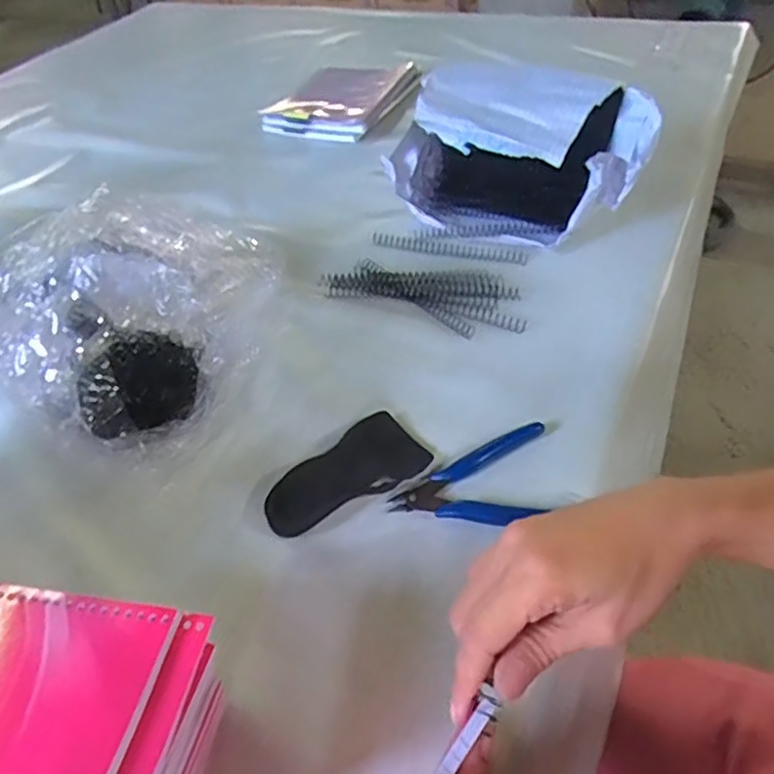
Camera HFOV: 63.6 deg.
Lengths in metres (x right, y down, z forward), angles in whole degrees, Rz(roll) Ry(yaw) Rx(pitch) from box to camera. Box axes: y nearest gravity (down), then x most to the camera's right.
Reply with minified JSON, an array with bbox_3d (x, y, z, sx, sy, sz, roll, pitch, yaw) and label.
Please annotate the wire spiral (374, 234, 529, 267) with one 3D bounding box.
[{"bbox_3d":[0.062,-0.138,0.640,0.163,0.016,0.014,15,50,20],"label":"wire spiral"}]

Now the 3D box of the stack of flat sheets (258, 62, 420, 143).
[{"bbox_3d":[-0.056,-0.420,0.901,0.163,0.036,0.218,16,50,21],"label":"stack of flat sheets"}]

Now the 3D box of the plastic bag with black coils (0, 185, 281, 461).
[{"bbox_3d":[-0.212,-0.048,0.521,0.200,0.109,0.201,13,49,19],"label":"plastic bag with black coils"}]

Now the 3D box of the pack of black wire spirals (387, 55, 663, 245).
[{"bbox_3d":[0.123,-0.223,0.619,0.126,0.132,0.244,-38,53,-26],"label":"pack of black wire spirals"}]

